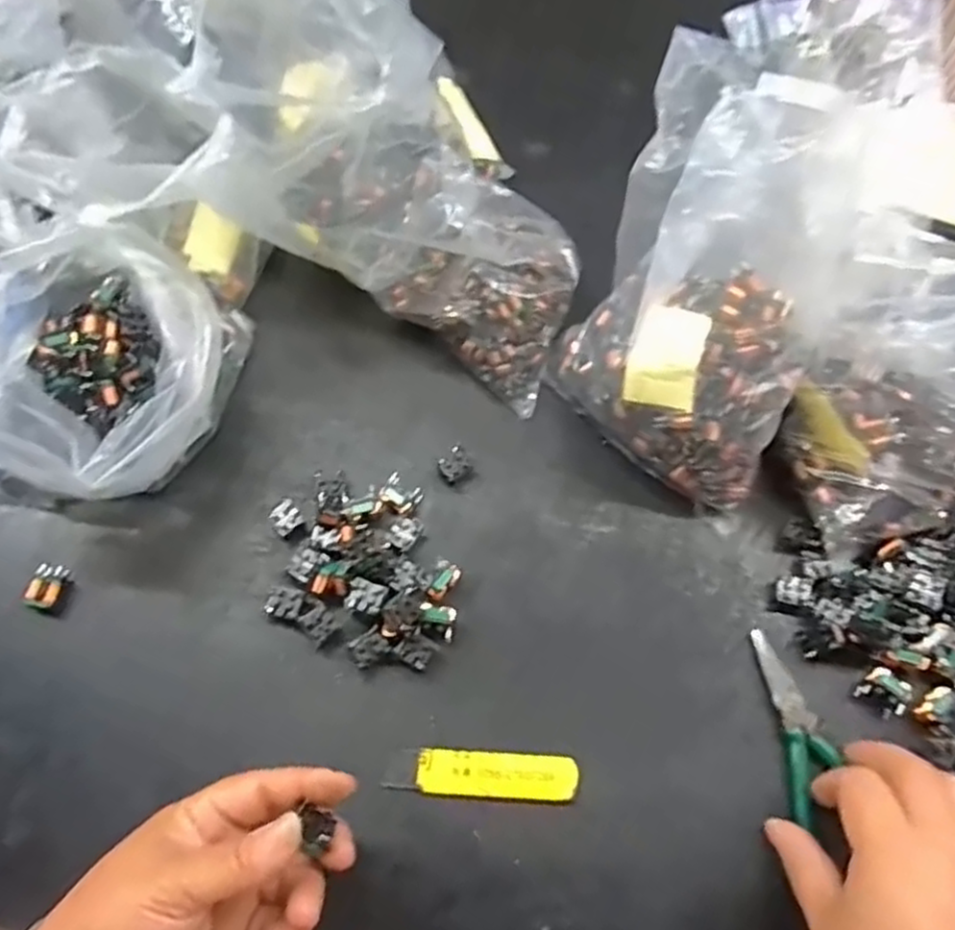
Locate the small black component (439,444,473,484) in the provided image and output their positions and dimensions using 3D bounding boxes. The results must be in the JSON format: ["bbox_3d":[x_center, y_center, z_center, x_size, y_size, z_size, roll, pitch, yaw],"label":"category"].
[{"bbox_3d":[-0.014,0.000,0.447,0.019,0.011,0.016,-38,71,-17],"label":"small black component"}]

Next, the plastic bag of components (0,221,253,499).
[{"bbox_3d":[-0.206,-0.047,0.416,0.116,0.104,0.153,16,65,8],"label":"plastic bag of components"}]

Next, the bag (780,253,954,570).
[{"bbox_3d":[0.249,-0.033,0.396,0.127,0.117,0.156,23,66,11],"label":"bag"}]

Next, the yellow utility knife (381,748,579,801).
[{"bbox_3d":[0.002,0.159,0.373,0.096,0.004,0.022,4,65,0],"label":"yellow utility knife"}]

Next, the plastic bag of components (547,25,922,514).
[{"bbox_3d":[0.142,-0.120,0.419,0.143,0.171,0.224,23,66,11],"label":"plastic bag of components"}]

